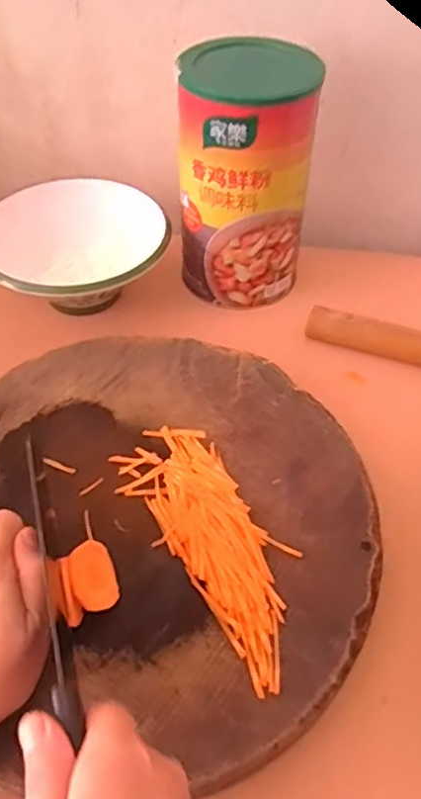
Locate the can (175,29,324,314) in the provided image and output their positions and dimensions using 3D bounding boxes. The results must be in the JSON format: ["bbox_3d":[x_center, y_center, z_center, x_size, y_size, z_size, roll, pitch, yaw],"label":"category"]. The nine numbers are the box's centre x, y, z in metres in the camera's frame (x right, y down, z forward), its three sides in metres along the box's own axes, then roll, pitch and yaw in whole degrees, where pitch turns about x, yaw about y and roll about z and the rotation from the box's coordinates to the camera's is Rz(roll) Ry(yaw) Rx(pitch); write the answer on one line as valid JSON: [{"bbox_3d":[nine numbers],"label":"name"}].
[{"bbox_3d":[0.032,-0.208,0.602,0.118,0.220,0.099,3,49,1],"label":"can"}]

